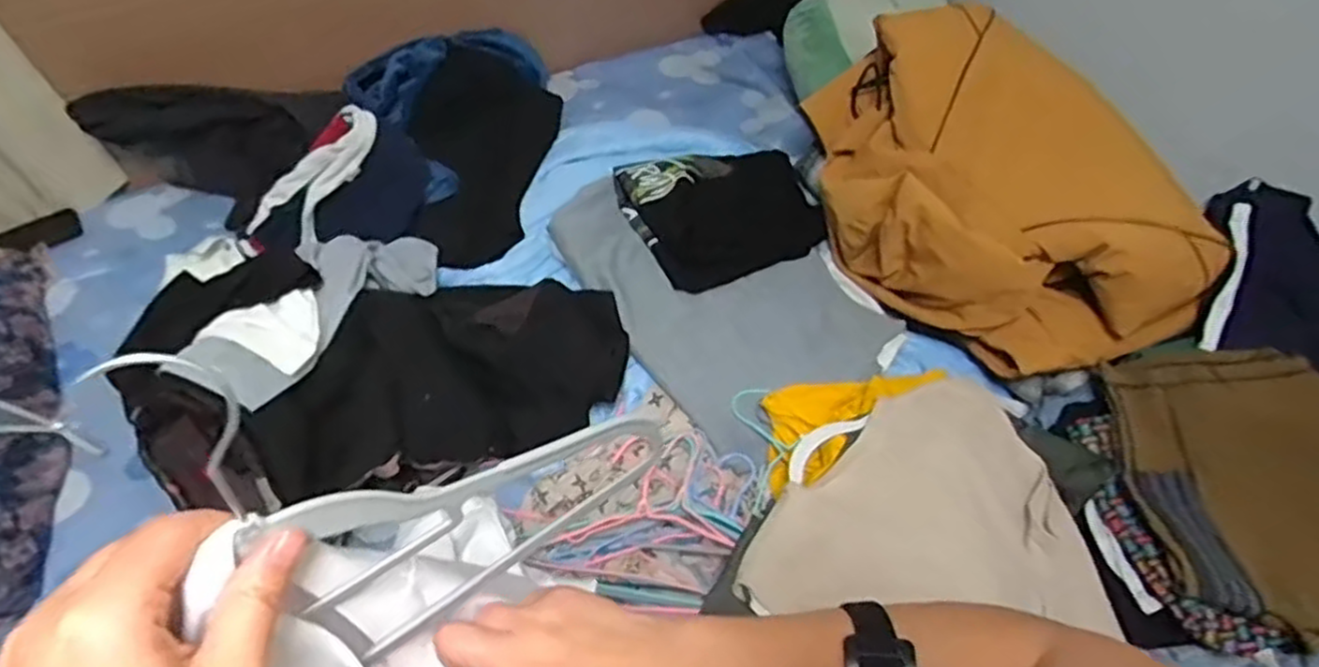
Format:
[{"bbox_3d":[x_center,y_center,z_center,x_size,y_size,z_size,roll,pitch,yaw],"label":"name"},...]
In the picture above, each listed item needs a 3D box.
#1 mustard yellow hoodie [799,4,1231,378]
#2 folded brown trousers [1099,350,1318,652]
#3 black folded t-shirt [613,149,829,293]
[{"bbox_3d":[0.450,-0.204,1.053,0.339,0.290,0.592,-30,59,-20],"label":"mustard yellow hoodie"},{"bbox_3d":[0.732,0.189,0.893,0.326,0.106,0.339,8,54,6],"label":"folded brown trousers"},{"bbox_3d":[0.111,-0.202,1.192,0.323,0.100,0.242,-19,56,-14],"label":"black folded t-shirt"}]

